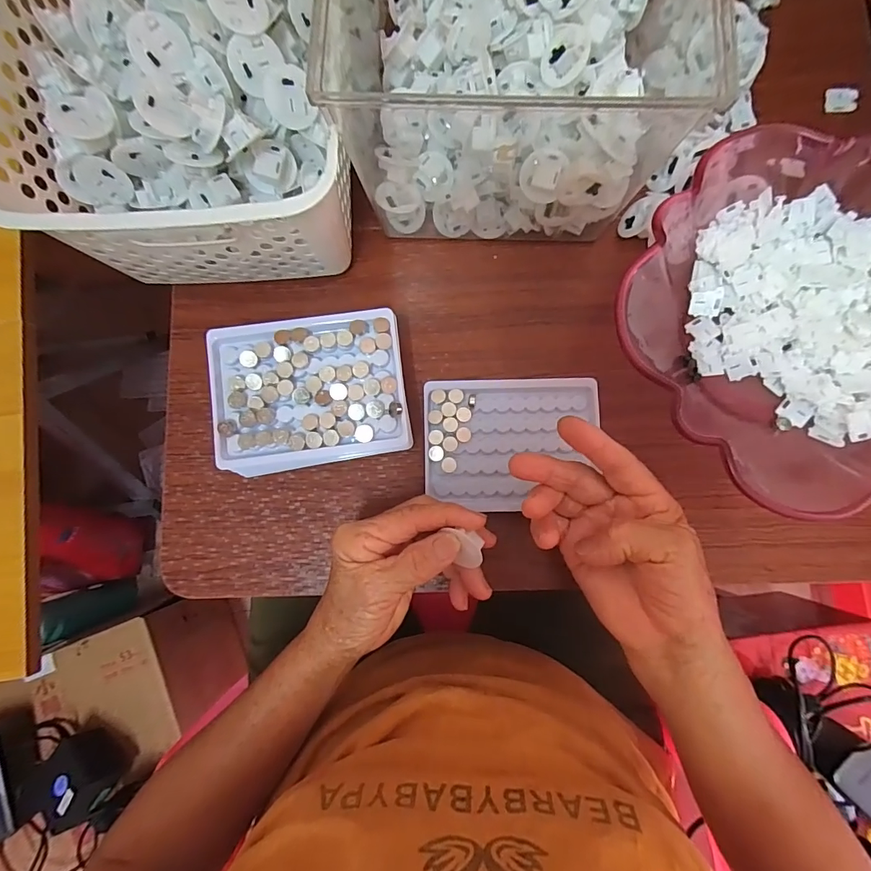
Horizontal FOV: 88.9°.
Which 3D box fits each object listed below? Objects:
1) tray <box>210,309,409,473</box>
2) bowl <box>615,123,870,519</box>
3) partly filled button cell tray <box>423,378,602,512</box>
[{"bbox_3d":[-0.087,-0.031,0.307,0.130,0.010,0.102,-8,84,1],"label":"tray"},{"bbox_3d":[0.255,-0.080,0.303,0.239,0.059,0.241,0,84,2],"label":"bowl"},{"bbox_3d":[0.057,0.006,0.331,0.127,0.010,0.096,-2,84,1],"label":"partly filled button cell tray"}]

